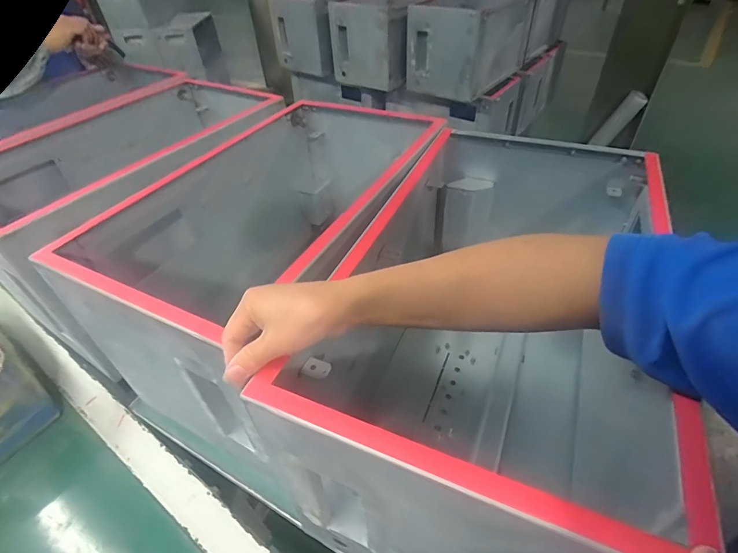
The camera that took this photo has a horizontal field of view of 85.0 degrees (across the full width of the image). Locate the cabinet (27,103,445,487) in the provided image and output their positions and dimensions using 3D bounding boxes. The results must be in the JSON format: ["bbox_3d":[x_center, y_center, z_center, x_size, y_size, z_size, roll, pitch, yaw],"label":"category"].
[{"bbox_3d":[-0.141,-0.046,0.668,0.280,0.296,0.544,21,49,26],"label":"cabinet"}]

